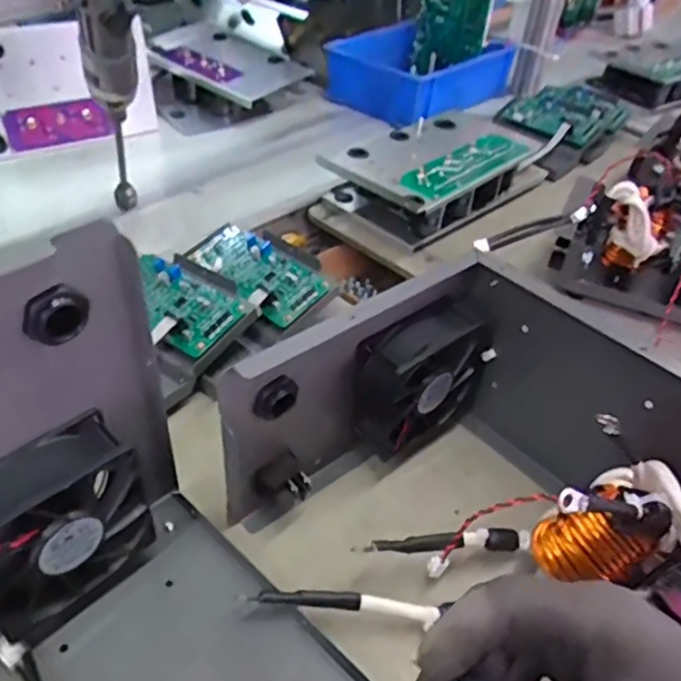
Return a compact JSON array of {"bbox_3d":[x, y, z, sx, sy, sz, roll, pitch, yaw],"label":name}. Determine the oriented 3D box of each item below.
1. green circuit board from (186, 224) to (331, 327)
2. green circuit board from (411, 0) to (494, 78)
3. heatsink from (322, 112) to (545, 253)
[{"bbox_3d":[-0.077,-0.068,0.594,0.136,0.014,0.069,35,63,25],"label":"green circuit board"},{"bbox_3d":[0.181,-0.530,1.033,0.025,0.205,0.136,-30,56,-33],"label":"green circuit board"},{"bbox_3d":[0.124,-0.216,0.790,0.313,0.062,0.166,-30,51,-34],"label":"heatsink"}]

